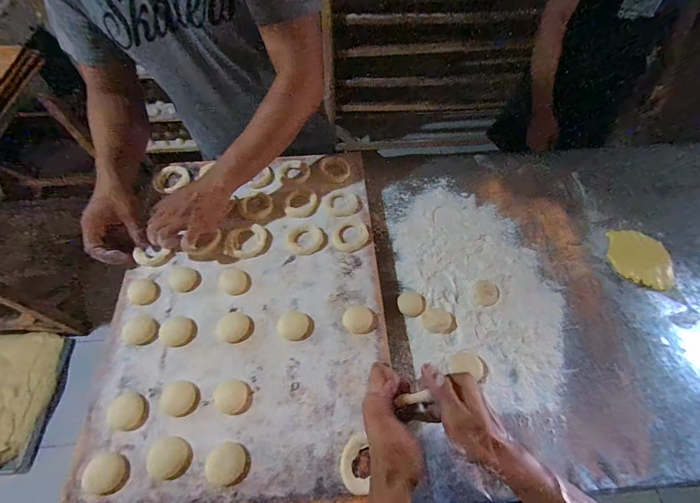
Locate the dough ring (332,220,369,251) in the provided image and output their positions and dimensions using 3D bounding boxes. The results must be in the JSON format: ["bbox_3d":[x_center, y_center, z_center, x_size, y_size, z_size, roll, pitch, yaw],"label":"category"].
[{"bbox_3d":[0.001,-0.029,0.591,0.063,0.008,0.062,-1,60,1],"label":"dough ring"}]

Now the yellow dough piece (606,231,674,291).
[{"bbox_3d":[0.531,0.013,0.605,0.107,0.013,0.111,17,62,11],"label":"yellow dough piece"}]

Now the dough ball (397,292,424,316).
[{"bbox_3d":[0.106,0.089,0.571,0.044,0.017,0.042,-1,60,1],"label":"dough ball"}]

